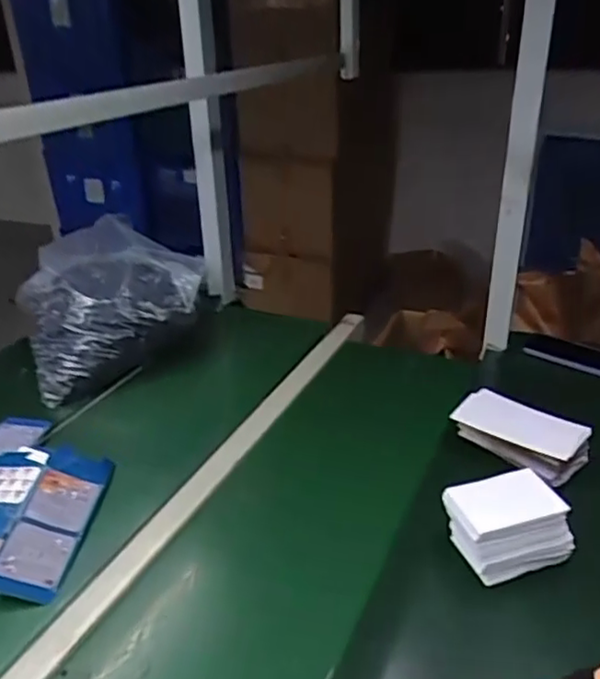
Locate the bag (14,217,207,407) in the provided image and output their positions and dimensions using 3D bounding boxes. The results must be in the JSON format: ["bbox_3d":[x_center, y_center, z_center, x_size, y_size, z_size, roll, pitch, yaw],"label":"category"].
[{"bbox_3d":[-0.356,-0.075,1.188,0.367,0.187,0.309,-22,34,-31],"label":"bag"}]

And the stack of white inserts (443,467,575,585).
[{"bbox_3d":[0.234,0.208,0.713,0.122,0.085,0.075,-10,30,-13],"label":"stack of white inserts"}]

